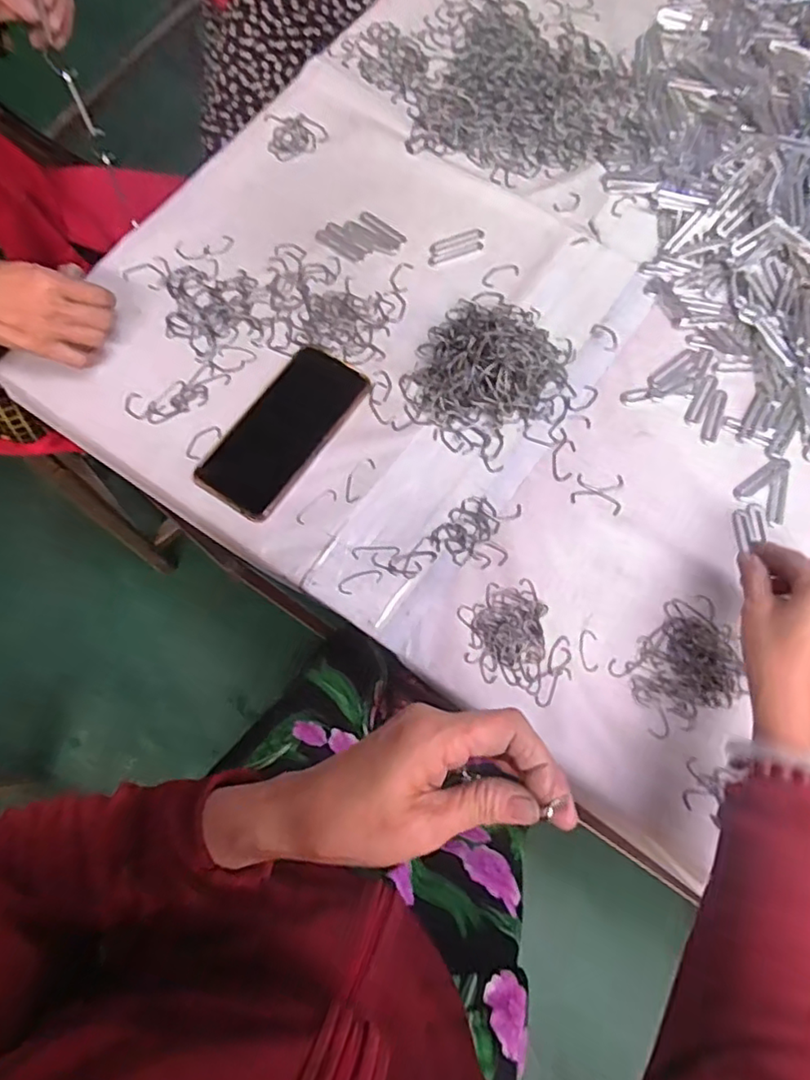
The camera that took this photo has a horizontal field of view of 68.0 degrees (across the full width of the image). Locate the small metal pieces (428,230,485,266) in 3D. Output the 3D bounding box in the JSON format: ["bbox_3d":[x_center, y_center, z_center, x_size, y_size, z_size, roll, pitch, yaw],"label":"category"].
[{"bbox_3d":[0.052,-0.297,0.606,0.064,0.004,0.027,-21,73,-7],"label":"small metal pieces"}]

